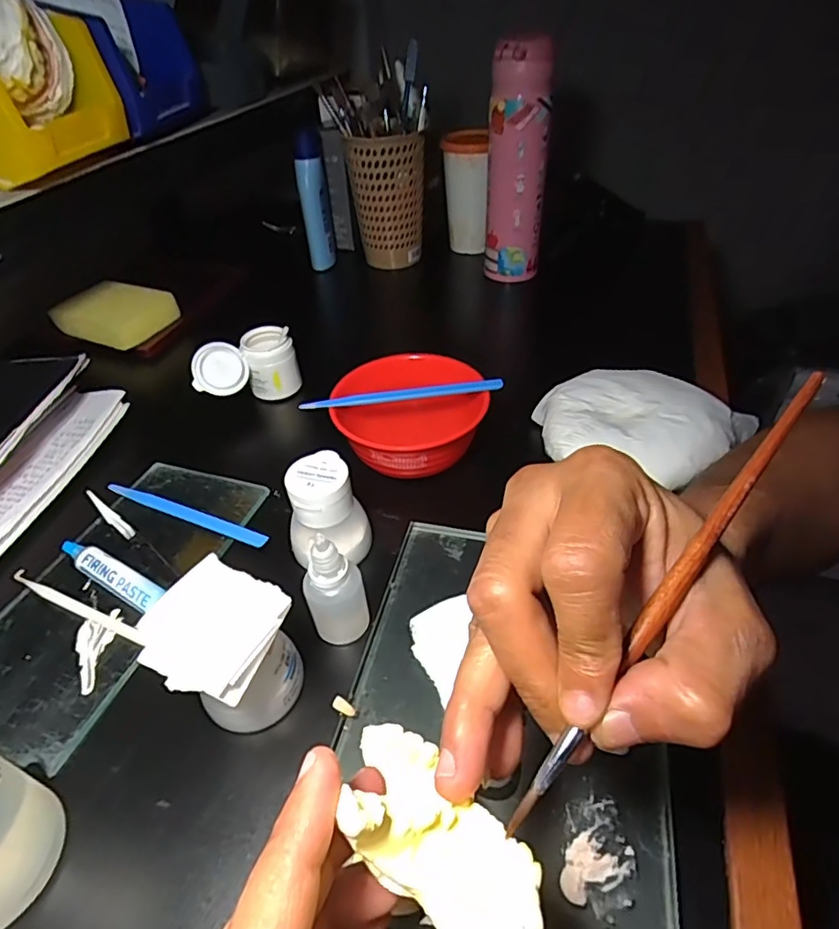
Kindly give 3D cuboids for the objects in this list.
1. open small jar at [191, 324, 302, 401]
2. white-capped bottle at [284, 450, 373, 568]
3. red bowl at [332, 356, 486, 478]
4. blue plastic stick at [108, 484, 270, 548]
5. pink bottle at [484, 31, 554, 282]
[{"bbox_3d":[-0.149,-0.081,0.468,0.083,0.053,0.043,-28,48,-26],"label":"open small jar"},{"bbox_3d":[-0.057,0.029,0.334,0.049,0.060,0.043,-12,43,-11],"label":"white-capped bottle"},{"bbox_3d":[-0.006,-0.032,0.404,0.105,0.049,0.103,-1,42,1],"label":"red bowl"},{"bbox_3d":[-0.162,0.033,0.379,0.136,0.004,0.010,16,45,19],"label":"blue plastic stick"},{"bbox_3d":[0.101,-0.301,0.566,0.060,0.220,0.050,4,42,8],"label":"pink bottle"}]

